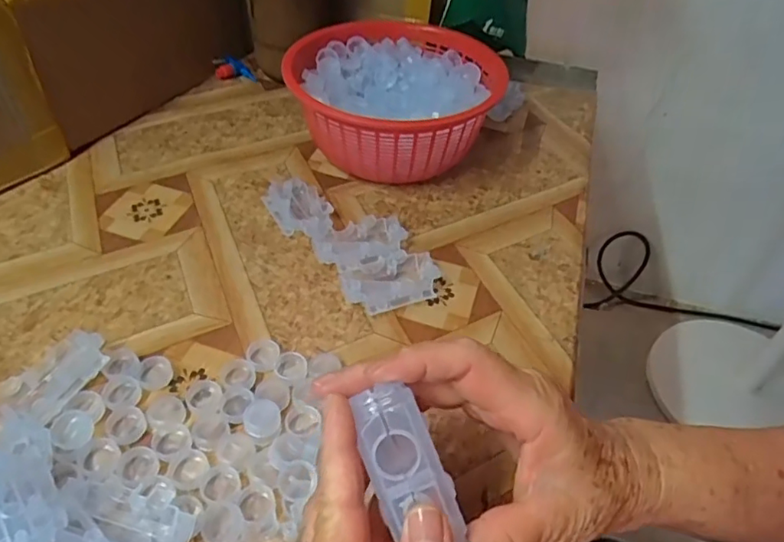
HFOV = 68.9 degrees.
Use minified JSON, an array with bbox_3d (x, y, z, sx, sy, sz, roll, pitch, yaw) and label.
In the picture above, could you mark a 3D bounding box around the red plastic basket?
[{"bbox_3d":[0.002,-0.146,0.512,0.177,0.080,0.186,13,45,9],"label":"red plastic basket"}]

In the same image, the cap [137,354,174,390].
[{"bbox_3d":[-0.143,0.061,0.345,0.020,0.004,0.024,-22,50,-24],"label":"cap"}]

